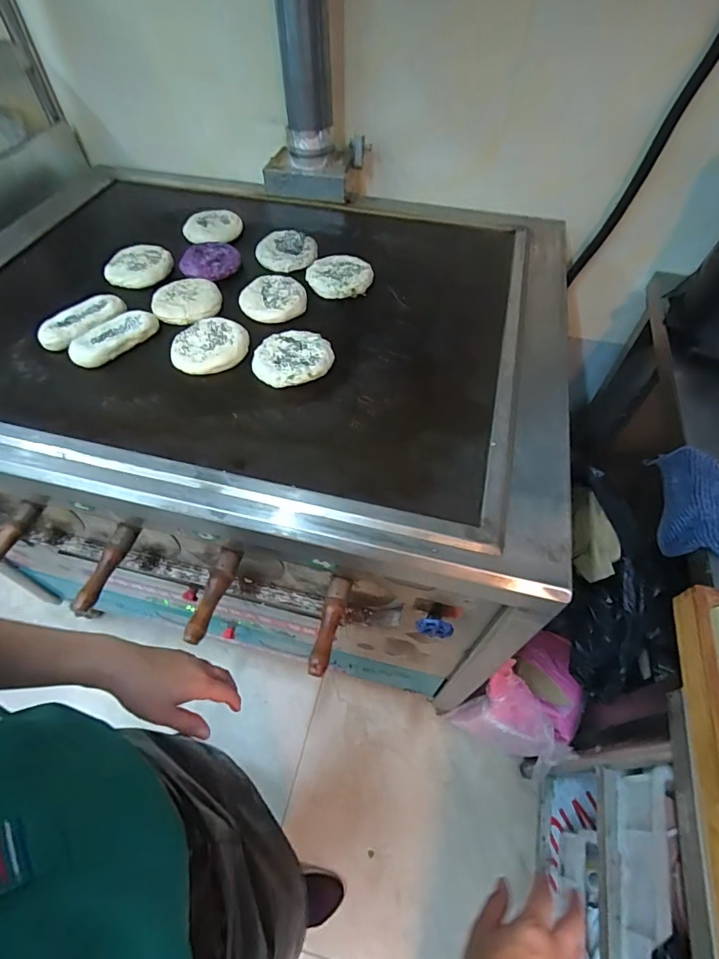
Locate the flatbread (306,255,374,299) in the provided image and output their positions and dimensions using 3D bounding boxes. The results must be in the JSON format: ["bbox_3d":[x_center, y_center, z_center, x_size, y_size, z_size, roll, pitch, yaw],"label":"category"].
[{"bbox_3d":[-0.039,-0.388,0.864,0.119,0.024,0.119,-4,57,-3],"label":"flatbread"}]

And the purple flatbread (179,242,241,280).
[{"bbox_3d":[-0.291,-0.439,0.896,0.109,0.012,0.116,6,57,4],"label":"purple flatbread"}]

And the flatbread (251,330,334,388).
[{"bbox_3d":[-0.105,-0.198,0.729,0.123,0.025,0.116,1,57,0],"label":"flatbread"}]

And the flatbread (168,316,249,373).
[{"bbox_3d":[-0.248,-0.228,0.756,0.122,0.019,0.122,0,57,-1],"label":"flatbread"}]

